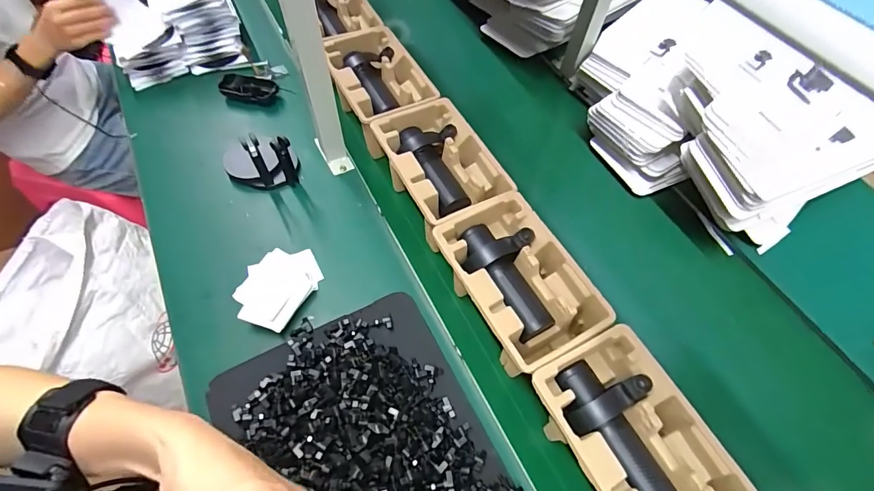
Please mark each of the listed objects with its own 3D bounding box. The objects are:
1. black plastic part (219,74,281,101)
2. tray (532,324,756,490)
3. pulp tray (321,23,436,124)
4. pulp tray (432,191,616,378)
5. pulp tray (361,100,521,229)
[{"bbox_3d":[-0.369,-0.315,0.829,0.105,0.028,0.055,5,63,-1],"label":"black plastic part"},{"bbox_3d":[0.217,0.229,0.490,0.158,0.104,0.229,-23,68,-15],"label":"tray"},{"bbox_3d":[-0.113,-0.306,0.760,0.146,0.051,0.234,-25,68,-15],"label":"pulp tray"},{"bbox_3d":[0.105,0.051,0.579,0.152,0.081,0.229,-28,69,-17],"label":"pulp tray"},{"bbox_3d":[0.001,-0.125,0.680,0.152,0.087,0.225,-24,68,-15],"label":"pulp tray"}]

